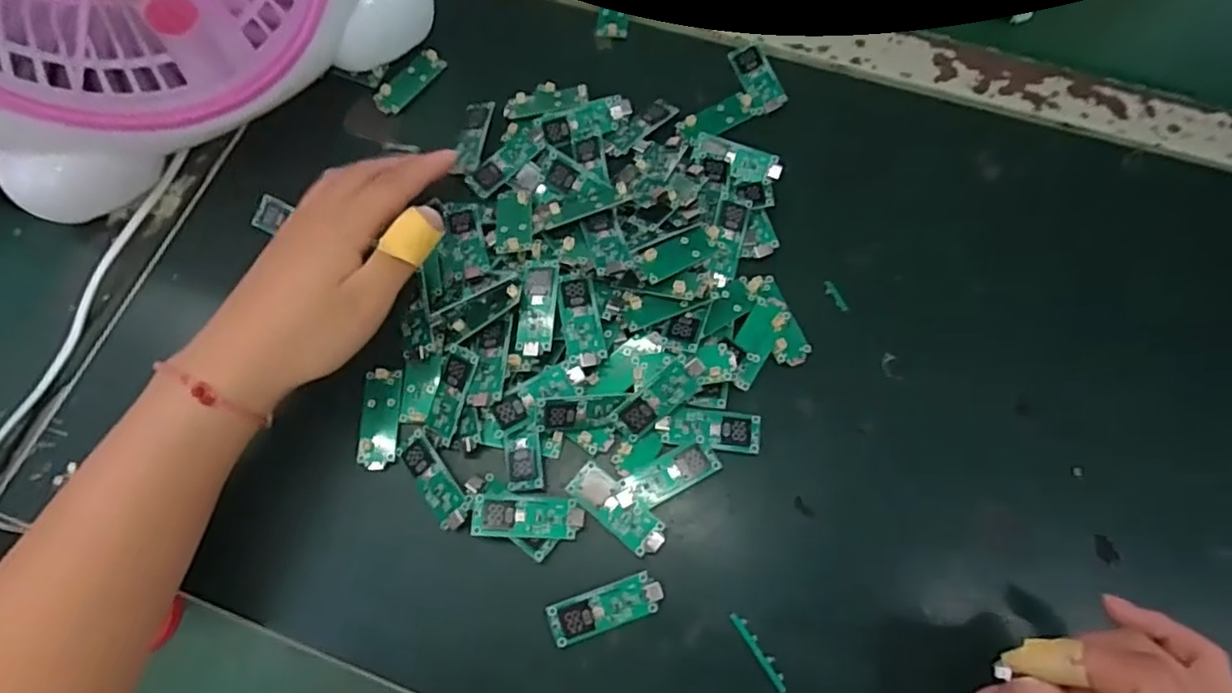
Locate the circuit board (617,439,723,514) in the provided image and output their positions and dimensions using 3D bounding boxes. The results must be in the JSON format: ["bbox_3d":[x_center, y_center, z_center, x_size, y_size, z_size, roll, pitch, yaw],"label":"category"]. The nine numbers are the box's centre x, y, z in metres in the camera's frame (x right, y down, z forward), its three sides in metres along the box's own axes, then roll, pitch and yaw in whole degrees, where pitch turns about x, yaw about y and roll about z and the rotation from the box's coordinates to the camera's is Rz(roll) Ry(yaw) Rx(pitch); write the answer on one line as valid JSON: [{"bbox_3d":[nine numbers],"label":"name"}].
[{"bbox_3d":[0.025,0.062,0.307,0.049,0.004,0.017,-27,72,-9],"label":"circuit board"}]

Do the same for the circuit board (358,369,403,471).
[{"bbox_3d":[-0.120,0.036,0.324,0.018,0.005,0.050,1,71,-7],"label":"circuit board"}]

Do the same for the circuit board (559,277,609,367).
[{"bbox_3d":[-0.017,-0.013,0.317,0.020,0.005,0.046,-10,70,-3],"label":"circuit board"}]

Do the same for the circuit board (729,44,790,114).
[{"bbox_3d":[0.086,-0.163,0.387,0.021,0.006,0.047,-20,75,-4],"label":"circuit board"}]

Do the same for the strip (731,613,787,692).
[{"bbox_3d":[0.064,0.136,0.287,0.006,0.005,0.037,-32,73,-10],"label":"strip"}]

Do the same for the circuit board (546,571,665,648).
[{"bbox_3d":[-0.004,0.119,0.289,0.052,0.005,0.018,-18,71,-6],"label":"circuit board"}]

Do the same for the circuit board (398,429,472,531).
[{"bbox_3d":[-0.089,0.065,0.311,0.018,0.006,0.049,-34,73,-11],"label":"circuit board"}]

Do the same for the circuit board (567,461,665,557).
[{"bbox_3d":[0.001,0.076,0.302,0.050,0.005,0.022,41,76,14],"label":"circuit board"}]

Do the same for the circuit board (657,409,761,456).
[{"bbox_3d":[0.046,0.040,0.311,0.049,0.006,0.018,5,70,3],"label":"circuit board"}]

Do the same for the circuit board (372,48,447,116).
[{"bbox_3d":[-0.127,-0.163,0.394,0.018,0.005,0.050,38,75,13],"label":"circuit board"}]

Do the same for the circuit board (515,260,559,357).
[{"bbox_3d":[-0.039,-0.019,0.321,0.018,0.004,0.049,4,70,2],"label":"circuit board"}]

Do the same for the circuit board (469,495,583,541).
[{"bbox_3d":[-0.041,0.080,0.300,0.051,0.009,0.019,2,70,2],"label":"circuit board"}]

